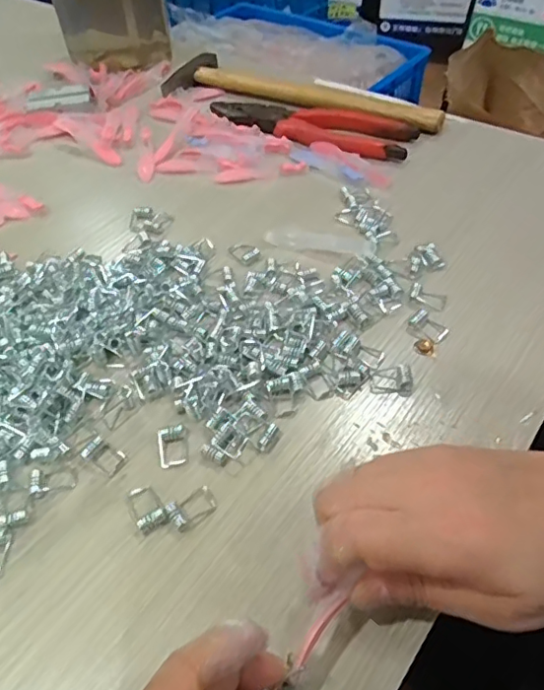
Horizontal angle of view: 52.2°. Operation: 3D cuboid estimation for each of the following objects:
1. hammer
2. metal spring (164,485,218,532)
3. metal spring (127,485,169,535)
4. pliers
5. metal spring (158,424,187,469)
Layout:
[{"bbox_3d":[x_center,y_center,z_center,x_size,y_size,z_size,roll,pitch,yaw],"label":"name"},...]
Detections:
[{"bbox_3d":[0.023,-0.245,0.535,0.291,0.017,0.049,22,54,23],"label":"hammer"},{"bbox_3d":[-0.039,0.079,0.271,0.023,0.007,0.014,-30,54,-20],"label":"metal spring"},{"bbox_3d":[-0.062,0.079,0.274,0.015,0.007,0.025,-24,52,-16],"label":"metal spring"},{"bbox_3d":[0.036,-0.201,0.496,0.187,0.013,0.060,26,56,23],"label":"pliers"},{"bbox_3d":[-0.053,0.053,0.295,0.015,0.007,0.021,-10,50,-5],"label":"metal spring"}]

